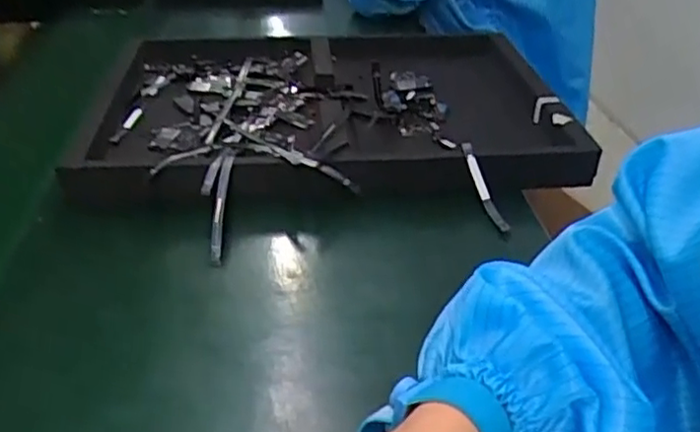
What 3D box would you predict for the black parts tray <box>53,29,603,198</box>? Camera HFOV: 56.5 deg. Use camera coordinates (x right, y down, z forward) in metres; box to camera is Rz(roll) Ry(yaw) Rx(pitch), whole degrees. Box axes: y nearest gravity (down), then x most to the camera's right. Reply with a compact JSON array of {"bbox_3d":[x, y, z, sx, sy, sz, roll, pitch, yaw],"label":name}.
[{"bbox_3d":[-0.019,-0.105,0.654,0.450,0.047,0.335,-4,34,-5],"label":"black parts tray"}]

